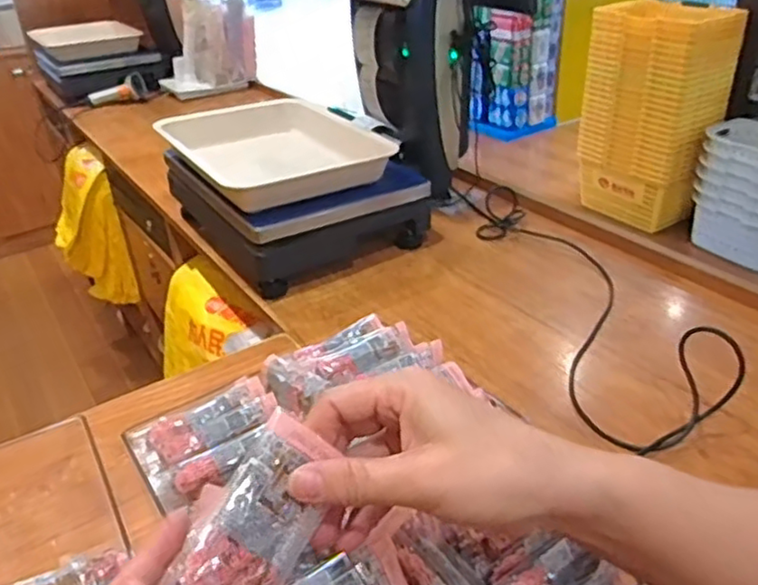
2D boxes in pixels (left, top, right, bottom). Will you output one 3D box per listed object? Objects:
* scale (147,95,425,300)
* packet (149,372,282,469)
[{"bbox_3d":[-0.142,-0.164,0.994,0.281,0.162,0.337,-20,35,-25],"label":"scale"},{"bbox_3d":[-0.106,0.082,0.427,0.081,0.009,0.040,-23,37,-30],"label":"packet"}]

